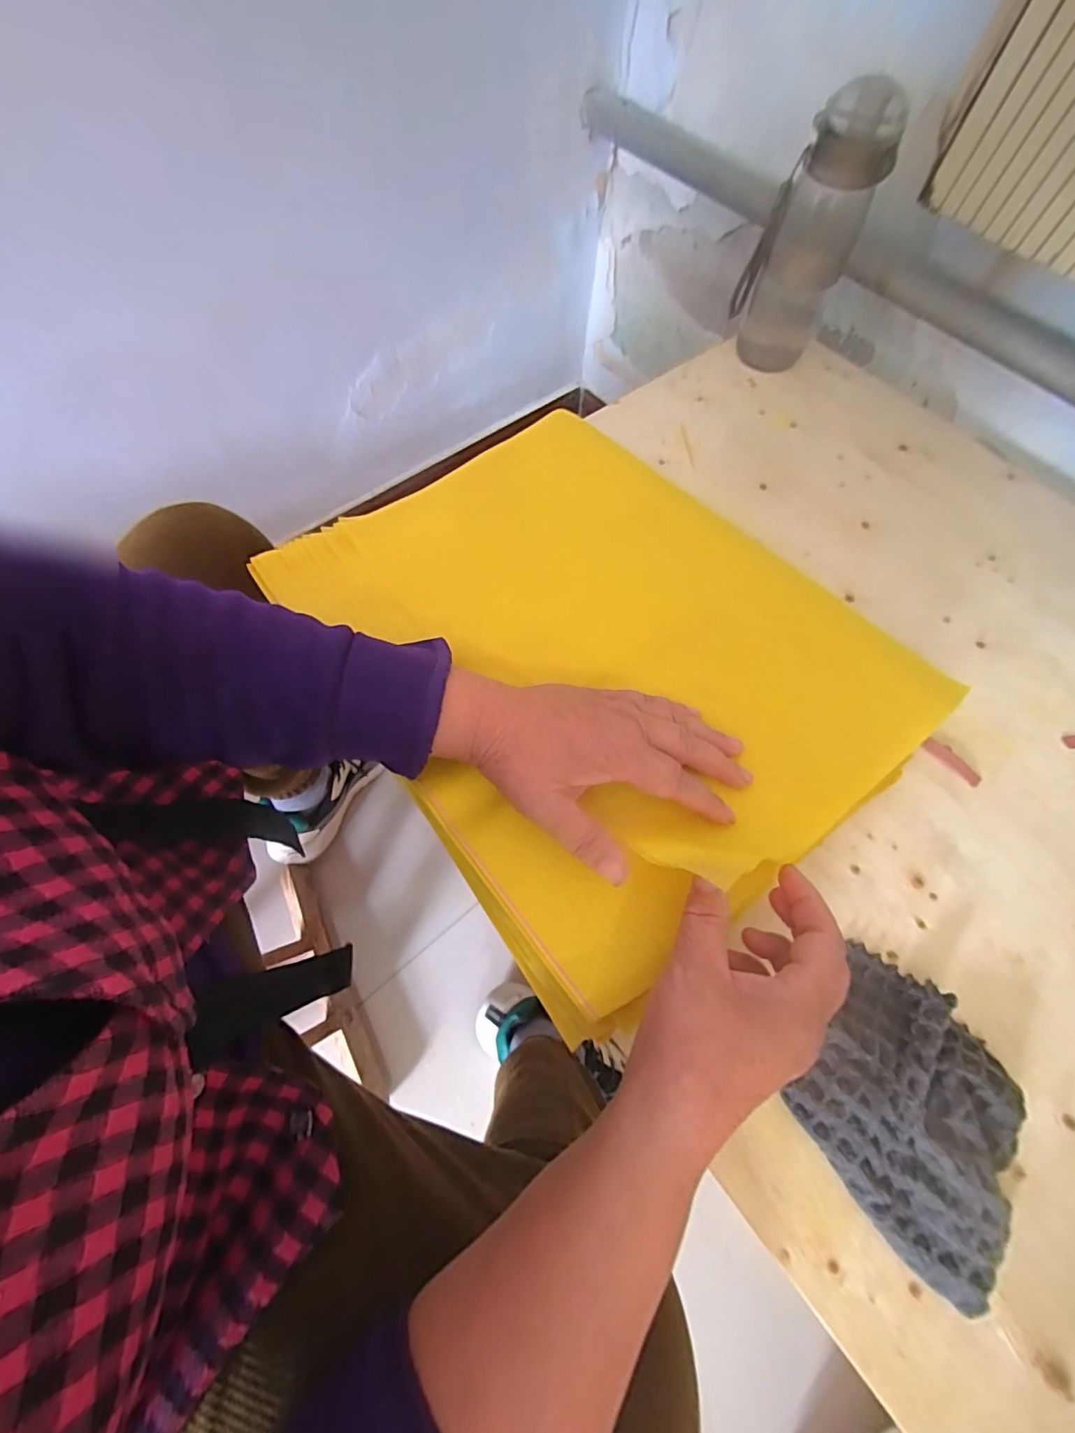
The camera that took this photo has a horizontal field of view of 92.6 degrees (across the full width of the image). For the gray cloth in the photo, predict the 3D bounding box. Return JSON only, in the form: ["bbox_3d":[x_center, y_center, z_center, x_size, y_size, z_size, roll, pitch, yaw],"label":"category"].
[{"bbox_3d":[0.204,0.210,0.277,0.107,0.028,0.115,41,71,15],"label":"gray cloth"}]

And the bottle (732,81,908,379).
[{"bbox_3d":[0.250,-0.441,0.479,0.069,0.189,0.061,42,71,15],"label":"bottle"}]

